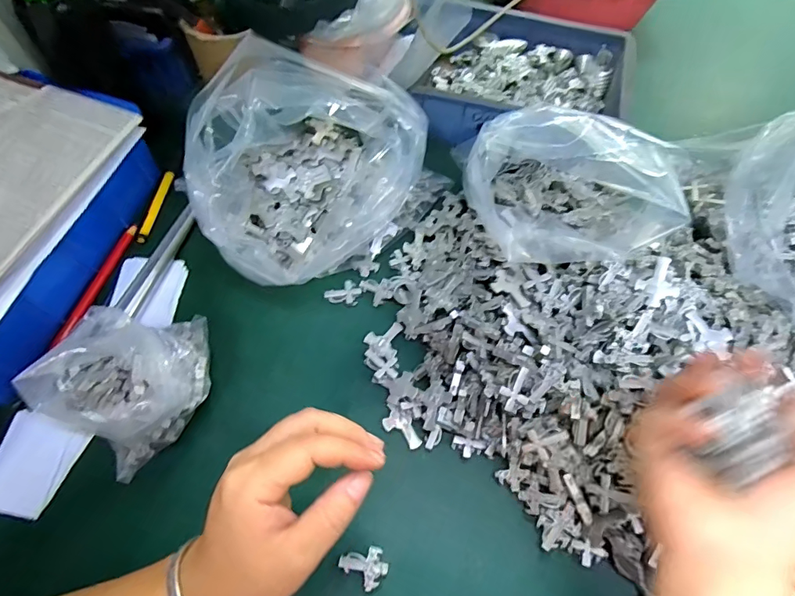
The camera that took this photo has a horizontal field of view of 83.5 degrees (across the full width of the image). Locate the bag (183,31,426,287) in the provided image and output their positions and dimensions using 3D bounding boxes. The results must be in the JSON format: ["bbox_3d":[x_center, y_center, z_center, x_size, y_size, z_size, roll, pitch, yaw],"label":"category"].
[{"bbox_3d":[-0.090,-0.118,0.410,0.190,0.128,0.155,-28,66,-15],"label":"bag"}]

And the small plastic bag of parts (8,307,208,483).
[{"bbox_3d":[-0.203,0.063,0.355,0.101,0.076,0.123,38,66,17],"label":"small plastic bag of parts"}]

